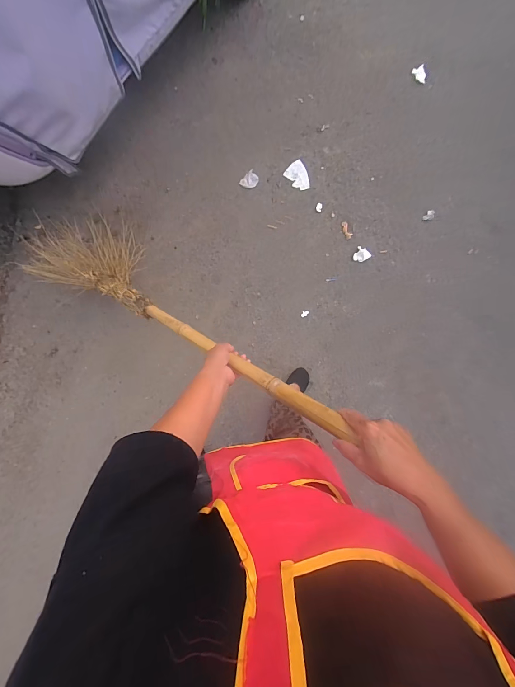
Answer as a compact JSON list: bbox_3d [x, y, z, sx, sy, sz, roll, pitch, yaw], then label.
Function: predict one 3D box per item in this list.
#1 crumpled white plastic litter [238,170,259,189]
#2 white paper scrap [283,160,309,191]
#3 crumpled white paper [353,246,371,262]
[{"bbox_3d":[-0.031,-0.708,1.305,0.060,0.027,0.071,41,83,-3],"label":"crumpled white plastic litter"},{"bbox_3d":[0.187,-0.752,1.351,0.103,0.012,0.129,-36,89,-6],"label":"white paper scrap"},{"bbox_3d":[0.475,-0.400,1.361,0.069,0.020,0.069,29,84,-4],"label":"crumpled white paper"}]

